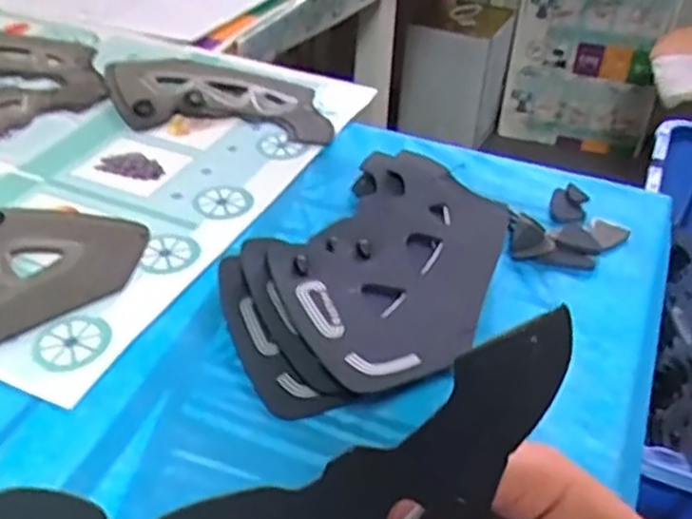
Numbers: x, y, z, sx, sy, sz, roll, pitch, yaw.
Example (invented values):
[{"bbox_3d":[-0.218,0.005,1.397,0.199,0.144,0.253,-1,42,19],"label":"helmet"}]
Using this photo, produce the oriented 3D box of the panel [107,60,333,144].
[{"bbox_3d":[-0.105,-0.139,0.614,0.193,0.013,0.116,4,38,4],"label":"panel"}]

